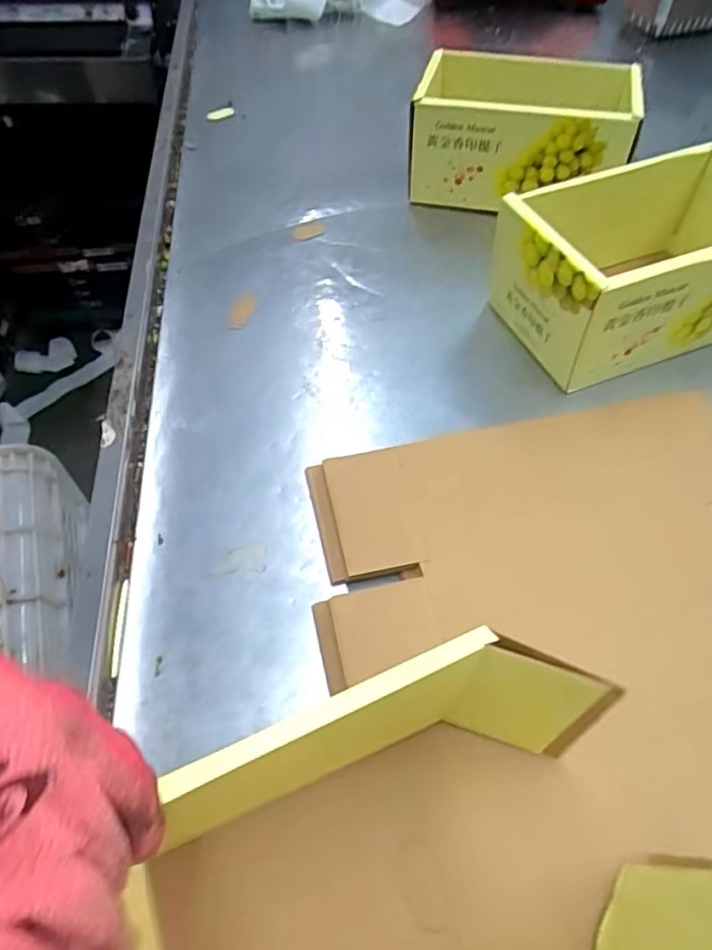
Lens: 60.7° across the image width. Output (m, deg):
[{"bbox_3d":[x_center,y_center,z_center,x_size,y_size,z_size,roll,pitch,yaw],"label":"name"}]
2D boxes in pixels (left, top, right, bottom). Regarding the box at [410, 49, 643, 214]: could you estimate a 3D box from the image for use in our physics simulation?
[{"bbox_3d":[0.170,-0.346,0.639,0.213,0.111,0.103,8,56,10],"label":"box"}]

